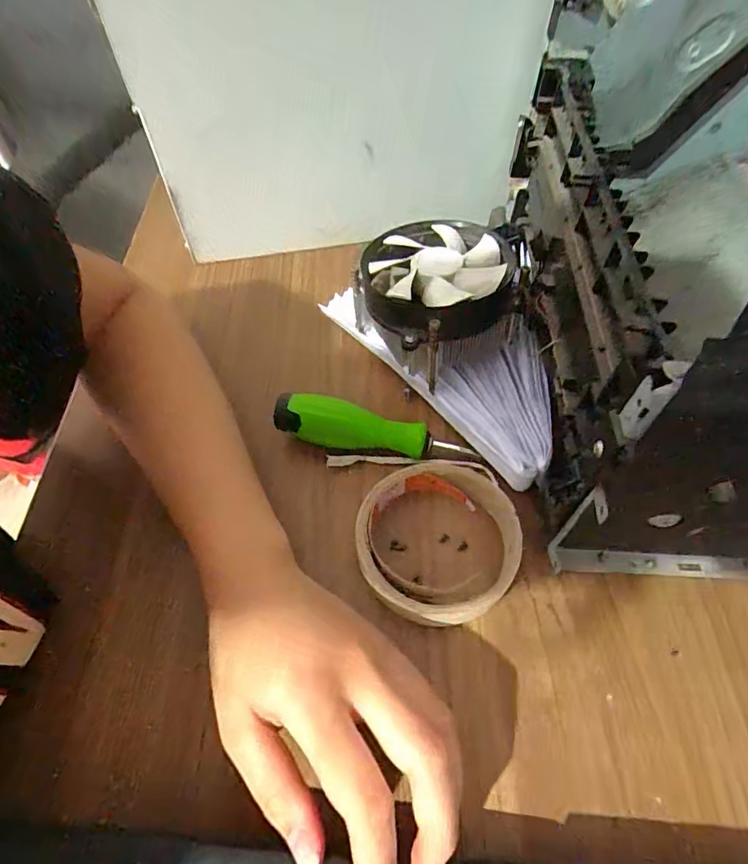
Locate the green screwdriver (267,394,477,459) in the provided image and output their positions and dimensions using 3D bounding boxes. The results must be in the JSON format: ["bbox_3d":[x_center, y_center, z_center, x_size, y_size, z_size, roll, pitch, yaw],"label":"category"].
[{"bbox_3d":[0.002,-0.003,0.307,0.123,0.031,0.025,7,55,0],"label":"green screwdriver"}]

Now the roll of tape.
[{"bbox_3d":[0.030,0.050,0.274,0.092,0.020,0.109,-6,56,-9],"label":"roll of tape"}]

